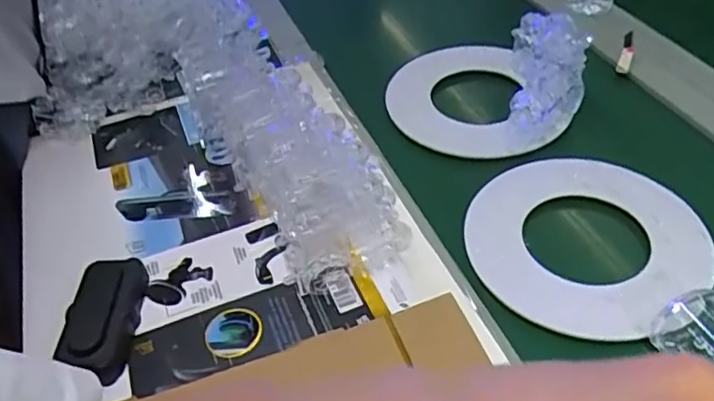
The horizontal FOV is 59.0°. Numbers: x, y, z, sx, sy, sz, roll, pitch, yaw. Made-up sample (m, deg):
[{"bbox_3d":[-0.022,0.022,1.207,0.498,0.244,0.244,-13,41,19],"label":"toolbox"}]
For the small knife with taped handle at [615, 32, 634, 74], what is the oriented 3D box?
[{"bbox_3d":[0.303,-0.167,0.707,0.014,0.009,0.088,15,48,20],"label":"small knife with taped handle"}]

